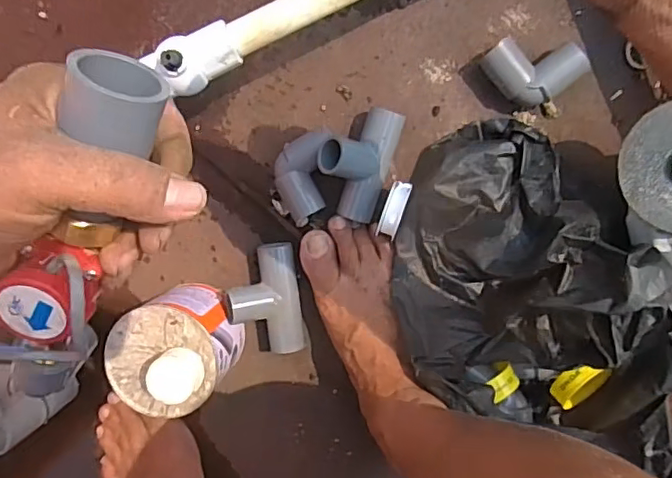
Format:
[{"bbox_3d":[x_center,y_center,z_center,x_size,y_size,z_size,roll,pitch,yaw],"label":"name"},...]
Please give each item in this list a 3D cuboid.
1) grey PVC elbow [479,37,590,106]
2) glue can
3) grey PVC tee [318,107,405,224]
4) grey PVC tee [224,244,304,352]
[{"bbox_3d":[0.170,-0.142,0.494,0.084,0.031,0.050,6,98,5],"label":"grey PVC elbow"},{"bbox_3d":[-0.144,0.099,0.516,0.096,0.111,0.097,1,98,6],"label":"glue can"},{"bbox_3d":[0.017,-0.068,0.504,0.060,0.054,0.100,18,99,4],"label":"grey PVC tee"},{"bbox_3d":[-0.063,0.057,0.534,0.058,0.046,0.104,-6,97,7],"label":"grey PVC tee"}]

